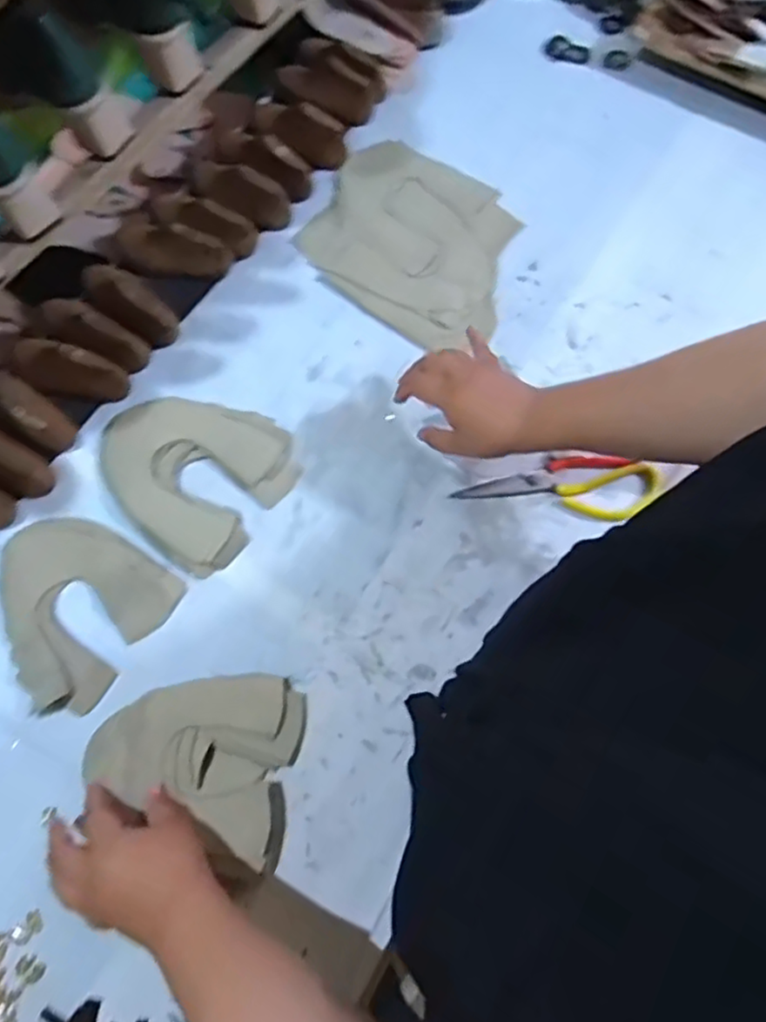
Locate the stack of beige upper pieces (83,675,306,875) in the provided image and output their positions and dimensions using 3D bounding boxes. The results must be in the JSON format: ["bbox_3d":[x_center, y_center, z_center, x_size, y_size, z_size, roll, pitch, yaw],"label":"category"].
[{"bbox_3d":[-0.173,0.222,0.600,0.184,0.027,0.149,9,74,2],"label":"stack of beige upper pieces"}]

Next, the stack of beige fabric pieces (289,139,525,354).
[{"bbox_3d":[0.038,-0.319,0.768,0.248,0.010,0.220,34,76,9],"label":"stack of beige fabric pieces"}]

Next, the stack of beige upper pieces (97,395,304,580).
[{"bbox_3d":[-0.200,-0.050,0.681,0.193,0.019,0.170,36,77,9],"label":"stack of beige upper pieces"}]

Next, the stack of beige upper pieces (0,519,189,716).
[{"bbox_3d":[-0.310,0.092,0.642,0.171,0.007,0.163,34,76,9],"label":"stack of beige upper pieces"}]

